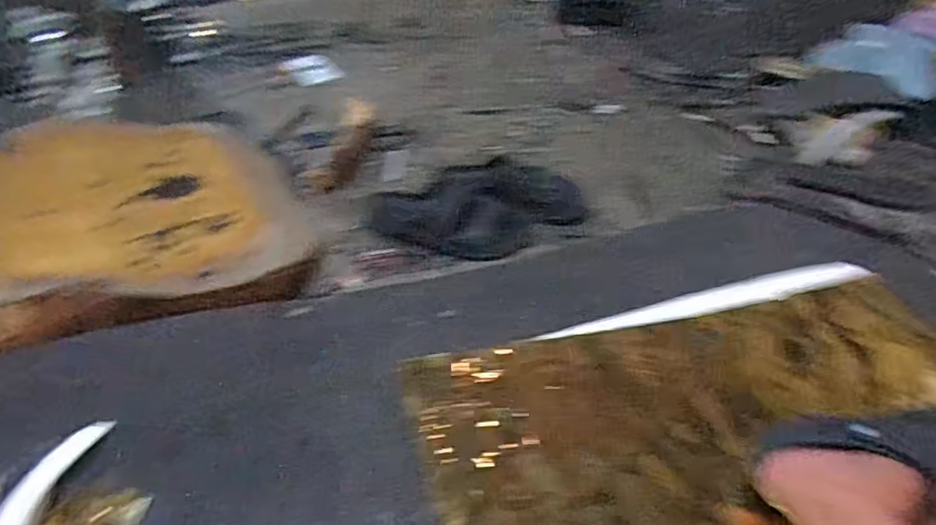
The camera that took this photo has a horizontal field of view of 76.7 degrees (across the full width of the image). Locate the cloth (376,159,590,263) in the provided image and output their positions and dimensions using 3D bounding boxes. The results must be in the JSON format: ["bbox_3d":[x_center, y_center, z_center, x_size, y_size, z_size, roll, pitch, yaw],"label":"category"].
[{"bbox_3d":[0.027,-0.093,1.055,0.382,0.087,0.175,-12,46,-18],"label":"cloth"}]

